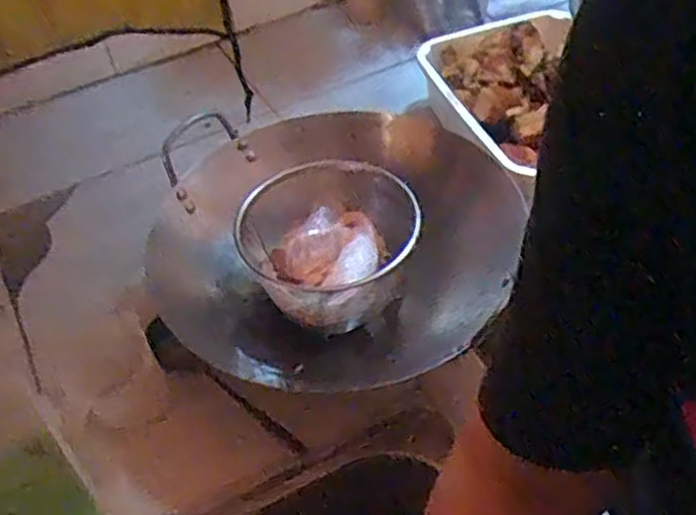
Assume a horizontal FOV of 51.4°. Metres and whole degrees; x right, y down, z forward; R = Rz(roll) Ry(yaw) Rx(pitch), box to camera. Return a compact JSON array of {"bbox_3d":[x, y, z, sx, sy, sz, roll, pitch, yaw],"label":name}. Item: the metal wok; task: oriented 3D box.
[{"bbox_3d":[-0.008,-0.022,0.780,0.340,0.129,0.286,-9,47,-2],"label":"metal wok"}]

